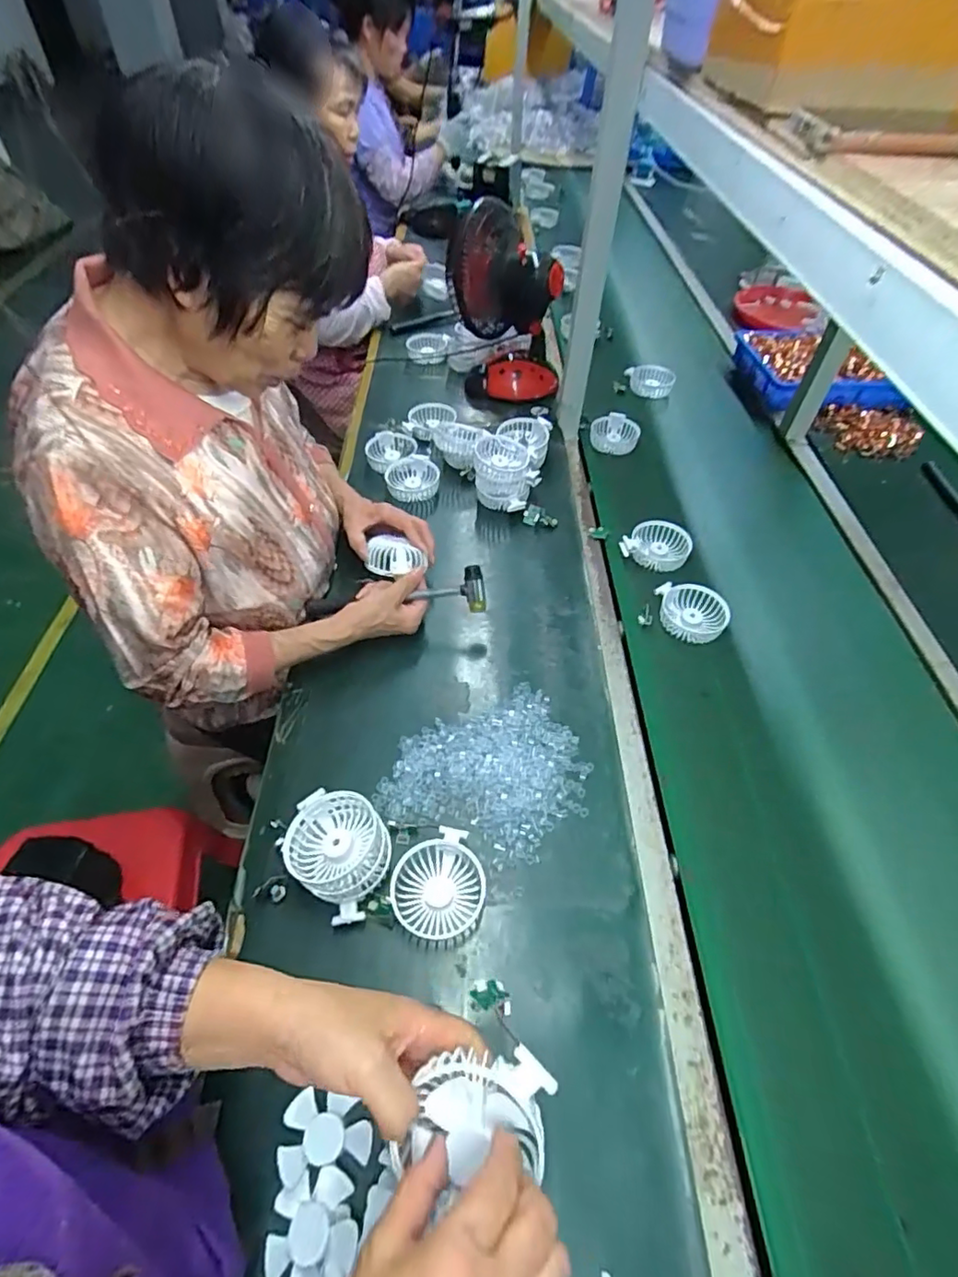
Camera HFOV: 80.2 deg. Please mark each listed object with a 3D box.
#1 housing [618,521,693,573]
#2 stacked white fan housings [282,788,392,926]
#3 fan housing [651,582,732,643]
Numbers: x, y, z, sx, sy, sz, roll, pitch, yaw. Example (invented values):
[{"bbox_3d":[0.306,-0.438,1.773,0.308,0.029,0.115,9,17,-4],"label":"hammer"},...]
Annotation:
[{"bbox_3d":[0.276,-0.144,0.884,0.095,0.031,0.087,2,50,-2],"label":"housing"},{"bbox_3d":[-0.136,0.209,0.559,0.108,0.061,0.093,34,56,22],"label":"stacked white fan housings"},{"bbox_3d":[0.298,-0.036,0.800,0.097,0.029,0.082,14,51,8],"label":"fan housing"}]

